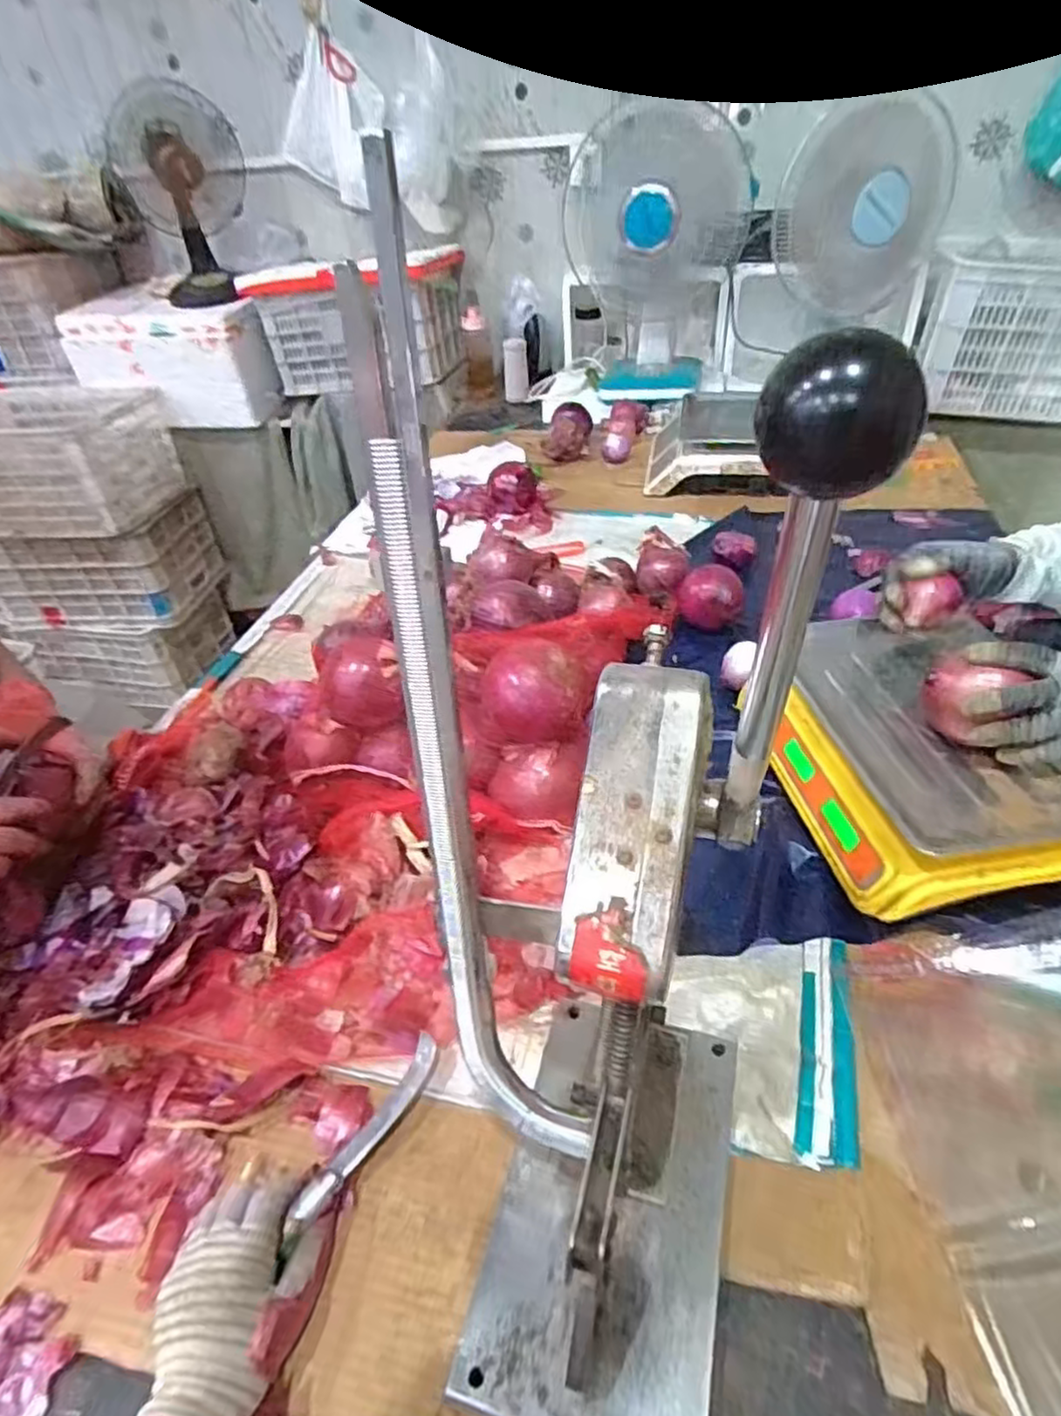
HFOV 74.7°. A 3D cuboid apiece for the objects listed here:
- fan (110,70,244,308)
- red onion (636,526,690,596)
[{"bbox_3d":[-0.707,-1.045,1.455,0.248,0.359,0.242,-17,41,-13],"label":"fan"},{"bbox_3d":[0.195,-0.207,1.019,0.073,0.072,0.088,5,41,13],"label":"red onion"}]

